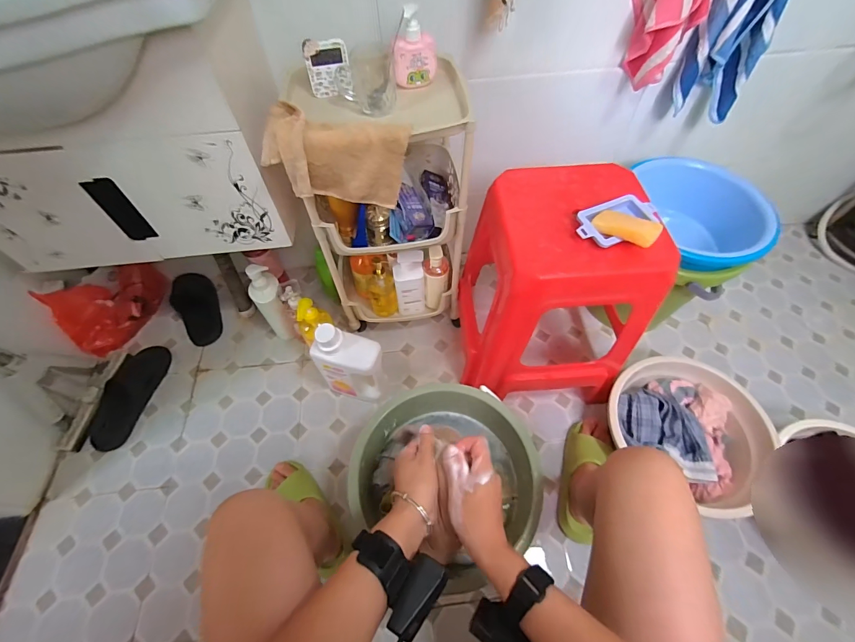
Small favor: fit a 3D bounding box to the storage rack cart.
[{"bbox_3d":[-0.085,-0.236,0.899,0.311,0.528,0.261,-7,57,-3],"label":"storage rack cart"}]

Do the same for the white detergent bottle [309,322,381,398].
[{"bbox_3d":[-0.181,0.104,0.875,0.149,0.261,0.071,11,59,9],"label":"white detergent bottle"}]

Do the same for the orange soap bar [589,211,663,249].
[{"bbox_3d":[0.329,-0.157,0.612,0.100,0.019,0.056,30,63,19],"label":"orange soap bar"}]

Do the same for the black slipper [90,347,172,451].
[{"bbox_3d":[-0.790,0.195,0.983,0.093,0.047,0.282,8,58,7],"label":"black slipper"}]

